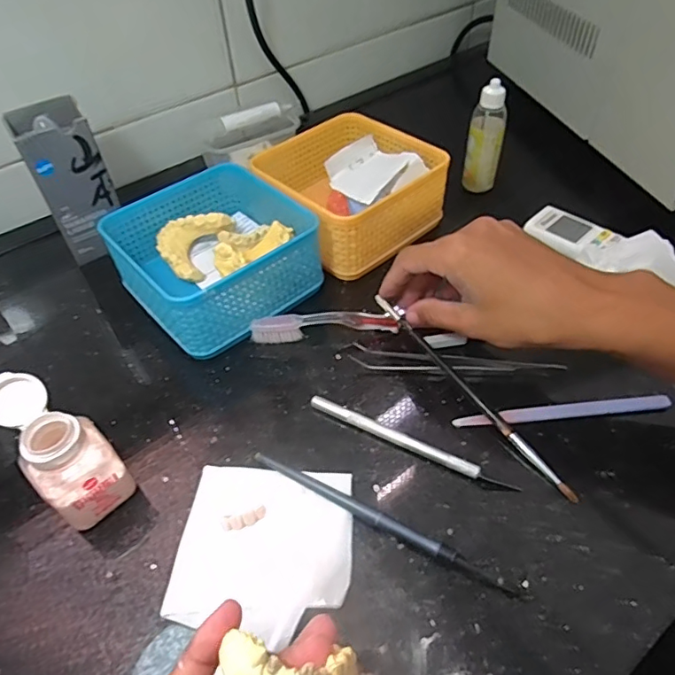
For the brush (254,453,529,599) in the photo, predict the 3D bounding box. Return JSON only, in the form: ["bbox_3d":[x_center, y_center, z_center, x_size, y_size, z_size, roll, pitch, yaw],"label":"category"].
[{"bbox_3d":[0.023,0.104,0.302,0.165,0.008,0.007,22,52,20],"label":"brush"}]

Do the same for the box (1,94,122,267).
[{"bbox_3d":[-0.227,-0.133,0.453,0.060,0.114,0.054,-28,53,-22],"label":"box"}]

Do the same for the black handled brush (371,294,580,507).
[{"bbox_3d":[0.085,0.033,0.354,0.006,0.006,0.187,-27,58,-22],"label":"black handled brush"}]

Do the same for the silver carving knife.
[{"bbox_3d":[0.044,0.066,0.334,0.137,0.008,0.009,22,52,20],"label":"silver carving knife"}]

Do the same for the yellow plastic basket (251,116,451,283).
[{"bbox_3d":[0.007,-0.131,0.477,0.135,0.064,0.135,-36,56,-26],"label":"yellow plastic basket"}]

